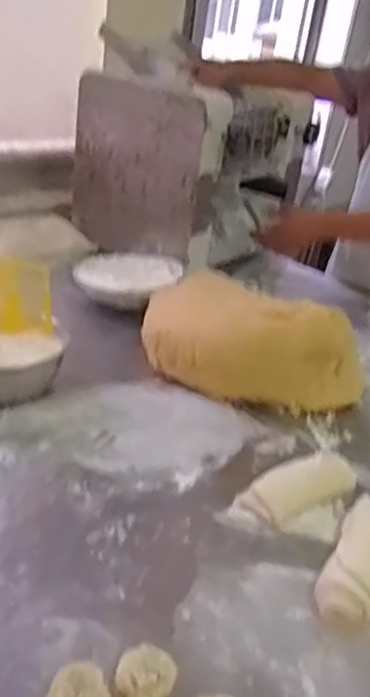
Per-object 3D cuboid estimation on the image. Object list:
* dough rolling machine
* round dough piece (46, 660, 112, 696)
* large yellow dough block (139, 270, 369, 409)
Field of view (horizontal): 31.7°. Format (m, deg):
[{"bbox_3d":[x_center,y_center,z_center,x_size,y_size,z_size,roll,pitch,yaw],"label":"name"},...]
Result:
[{"bbox_3d":[-0.005,-0.440,1.497,0.400,0.401,0.396,24,30,27],"label":"dough rolling machine"},{"bbox_3d":[-0.090,0.298,0.557,0.047,0.022,0.056,21,30,24],"label":"round dough piece"},{"bbox_3d":[0.101,-0.012,1.038,0.359,0.156,0.133,15,28,14],"label":"large yellow dough block"}]

